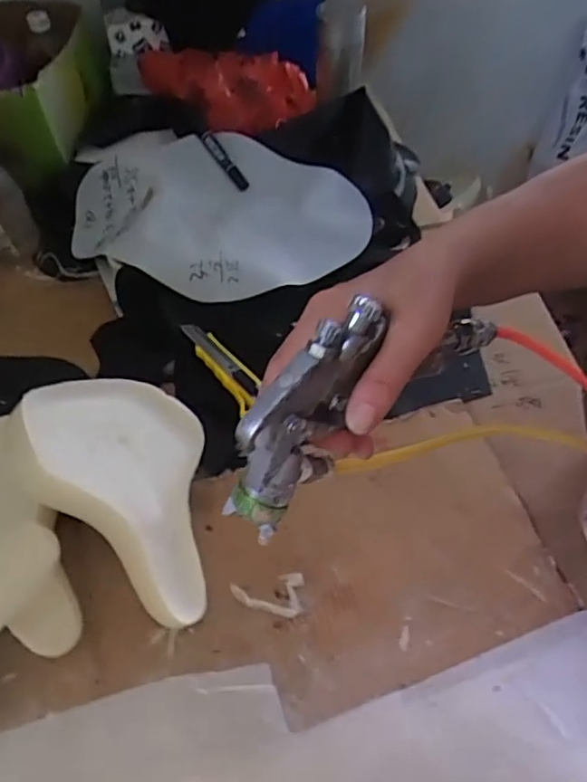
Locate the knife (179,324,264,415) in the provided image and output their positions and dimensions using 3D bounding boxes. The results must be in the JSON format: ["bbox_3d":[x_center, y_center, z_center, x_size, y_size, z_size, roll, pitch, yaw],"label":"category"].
[{"bbox_3d":[-0.082,-0.032,0.721,0.036,0.025,0.146,-30,58,-16],"label":"knife"}]

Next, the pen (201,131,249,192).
[{"bbox_3d":[-0.096,-0.325,0.877,0.017,0.017,0.102,-35,86,-18],"label":"pen"}]

